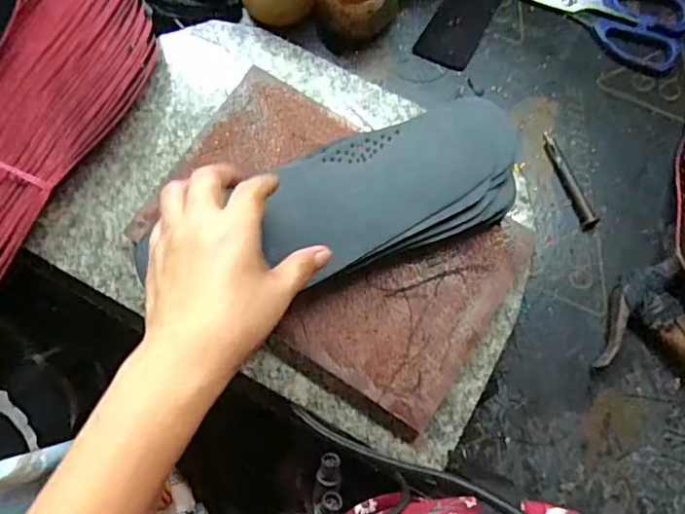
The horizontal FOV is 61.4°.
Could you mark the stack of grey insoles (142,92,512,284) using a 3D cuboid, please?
[{"bbox_3d":[0.039,-0.050,0.443,0.191,0.038,0.092,-19,78,-6],"label":"stack of grey insoles"}]

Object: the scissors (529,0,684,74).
[{"bbox_3d":[0.233,-0.238,0.538,0.181,0.014,0.083,30,79,6],"label":"scissors"}]

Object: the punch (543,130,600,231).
[{"bbox_3d":[0.197,-0.068,0.503,0.014,0.009,0.094,-20,79,-5],"label":"punch"}]

